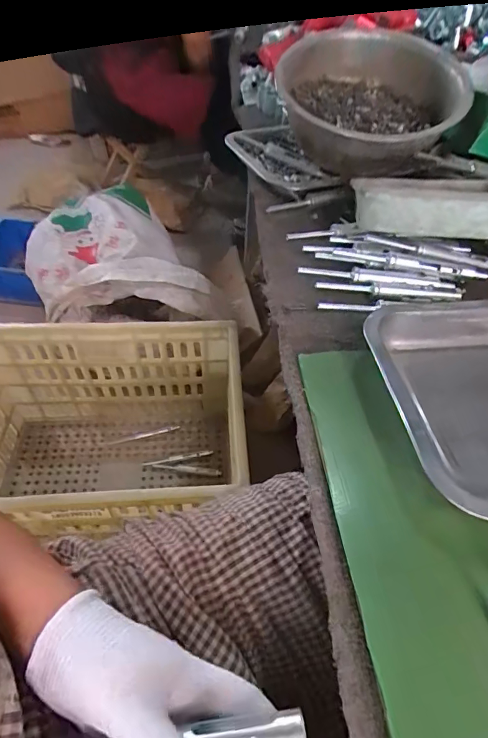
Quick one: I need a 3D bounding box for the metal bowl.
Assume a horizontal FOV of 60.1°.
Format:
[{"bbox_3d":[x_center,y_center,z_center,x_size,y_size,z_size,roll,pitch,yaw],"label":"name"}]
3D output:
[{"bbox_3d":[0.159,-0.339,0.527,0.208,0.106,0.248,17,52,12],"label":"metal bowl"}]

